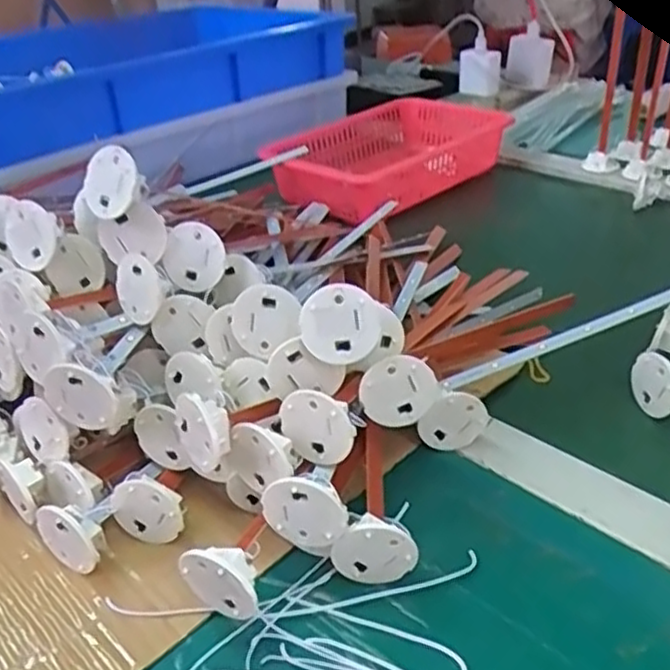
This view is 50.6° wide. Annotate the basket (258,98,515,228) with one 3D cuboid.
[{"bbox_3d":[0.059,-0.205,0.805,0.277,0.060,0.168,-29,39,-32],"label":"basket"}]

